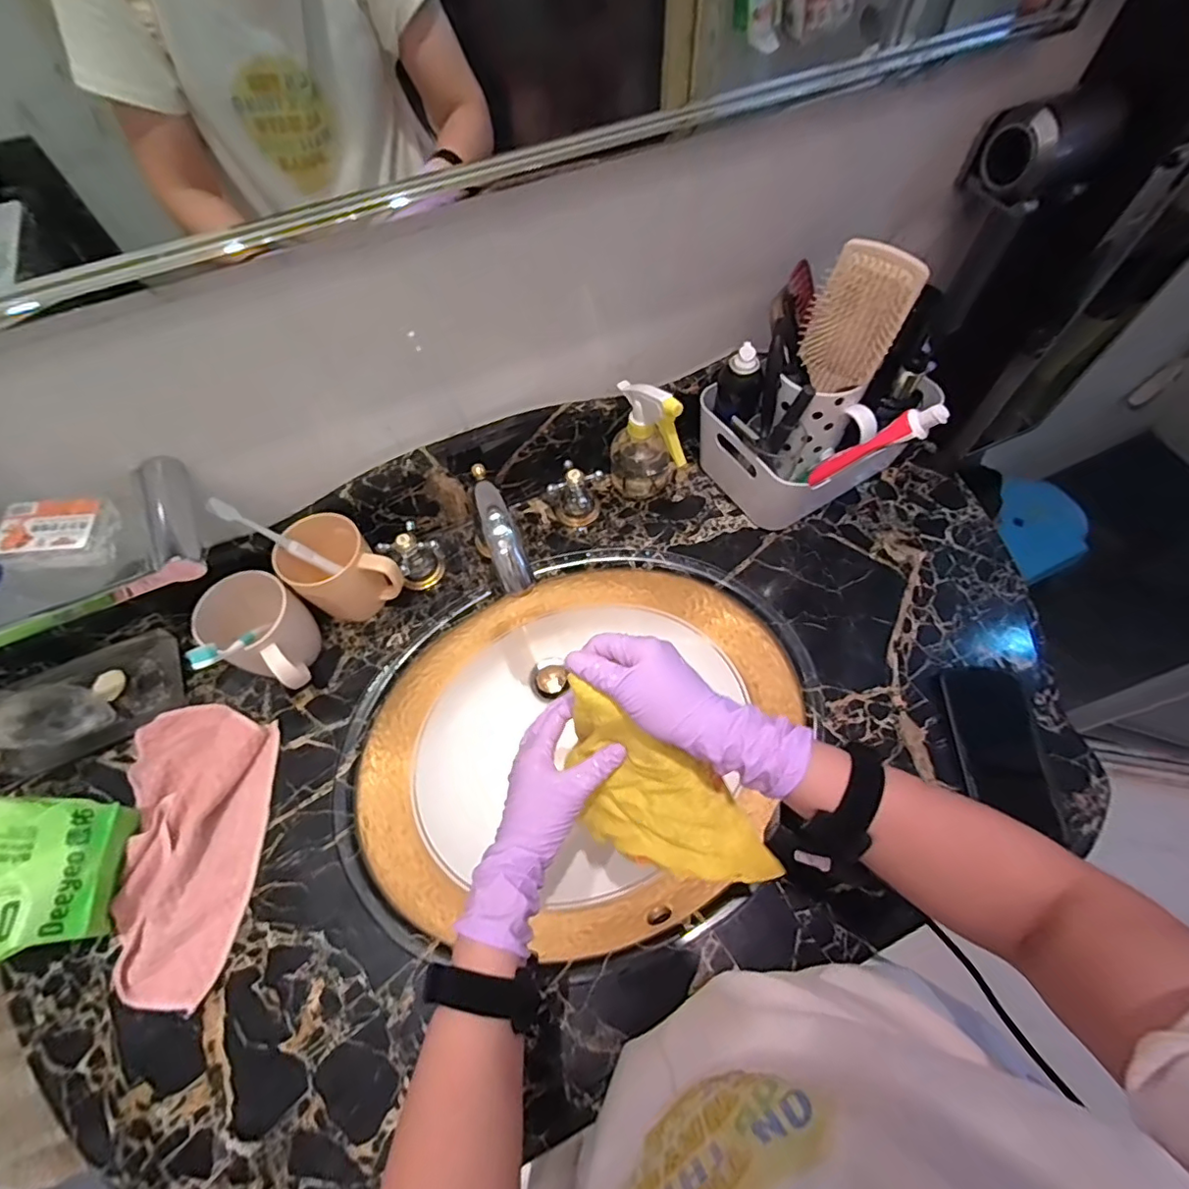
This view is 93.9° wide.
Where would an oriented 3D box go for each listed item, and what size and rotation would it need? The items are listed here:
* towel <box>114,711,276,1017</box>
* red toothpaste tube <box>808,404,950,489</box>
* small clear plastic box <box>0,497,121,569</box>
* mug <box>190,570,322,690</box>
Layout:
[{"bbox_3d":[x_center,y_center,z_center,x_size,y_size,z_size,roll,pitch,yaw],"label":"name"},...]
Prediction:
[{"bbox_3d":[-0.374,0.225,0.508,0.126,0.031,0.252,-6,62,-2],"label":"towel"},{"bbox_3d":[0.279,-0.145,0.558,0.023,0.141,0.031,28,60,-23],"label":"red toothpaste tube"},{"bbox_3d":[-0.422,-0.047,0.437,0.067,0.029,0.052,-5,62,0],"label":"small clear plastic box"},{"bbox_3d":[-0.324,0.046,0.561,0.110,0.098,0.087,29,67,16],"label":"mug"}]

